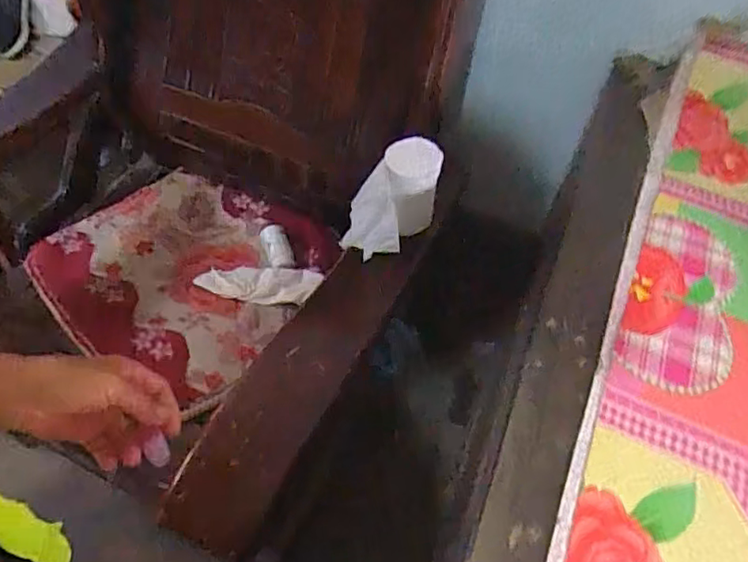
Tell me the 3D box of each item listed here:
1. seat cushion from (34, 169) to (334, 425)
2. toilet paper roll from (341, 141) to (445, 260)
[{"bbox_3d":[-0.347,-0.017,1.070,0.481,0.078,0.436,28,64,19],"label":"seat cushion"},{"bbox_3d":[0.023,-0.109,0.810,0.115,0.150,0.093,10,55,4],"label":"toilet paper roll"}]

